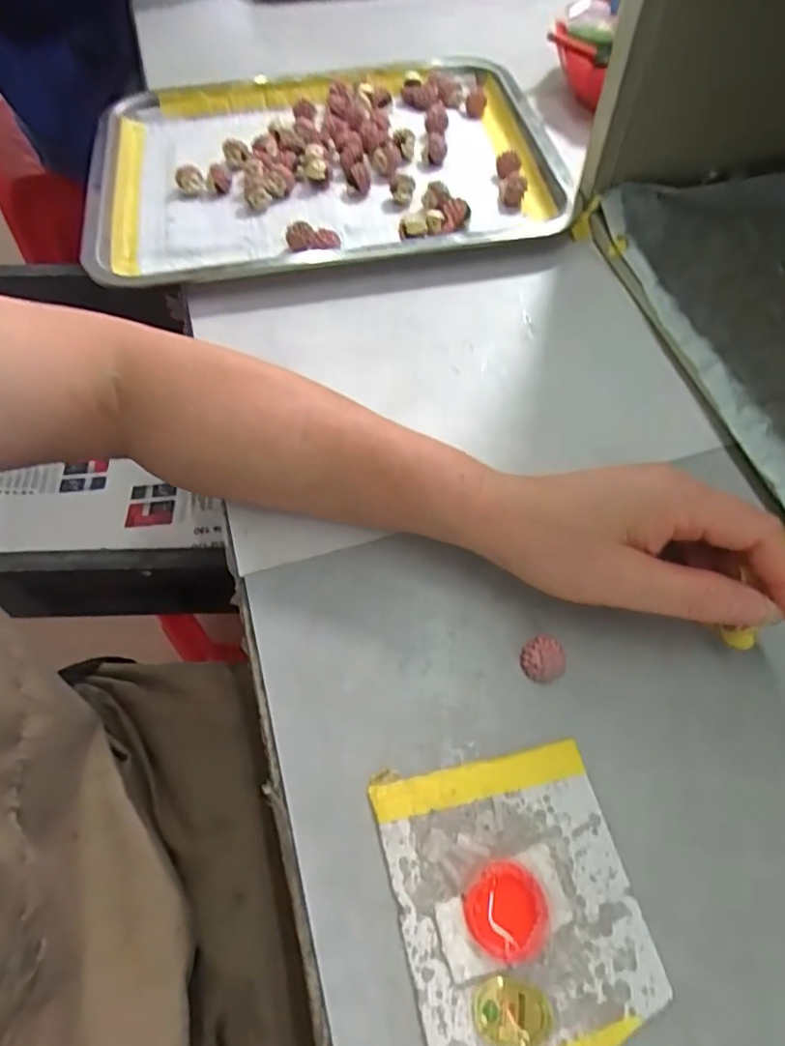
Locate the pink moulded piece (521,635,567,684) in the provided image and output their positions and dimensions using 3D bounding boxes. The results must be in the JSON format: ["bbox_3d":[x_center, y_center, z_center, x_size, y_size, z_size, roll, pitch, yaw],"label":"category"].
[{"bbox_3d":[0.069,0.062,0.271,0.019,0.008,0.019,0,59,1],"label":"pink moulded piece"}]

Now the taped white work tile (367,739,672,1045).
[{"bbox_3d":[0.048,0.147,0.223,0.088,0.008,0.110,-12,60,-6],"label":"taped white work tile"}]

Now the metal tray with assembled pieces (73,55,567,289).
[{"bbox_3d":[-0.053,-0.298,0.485,0.358,0.021,0.277,-9,59,-5],"label":"metal tray with assembled pieces"}]

